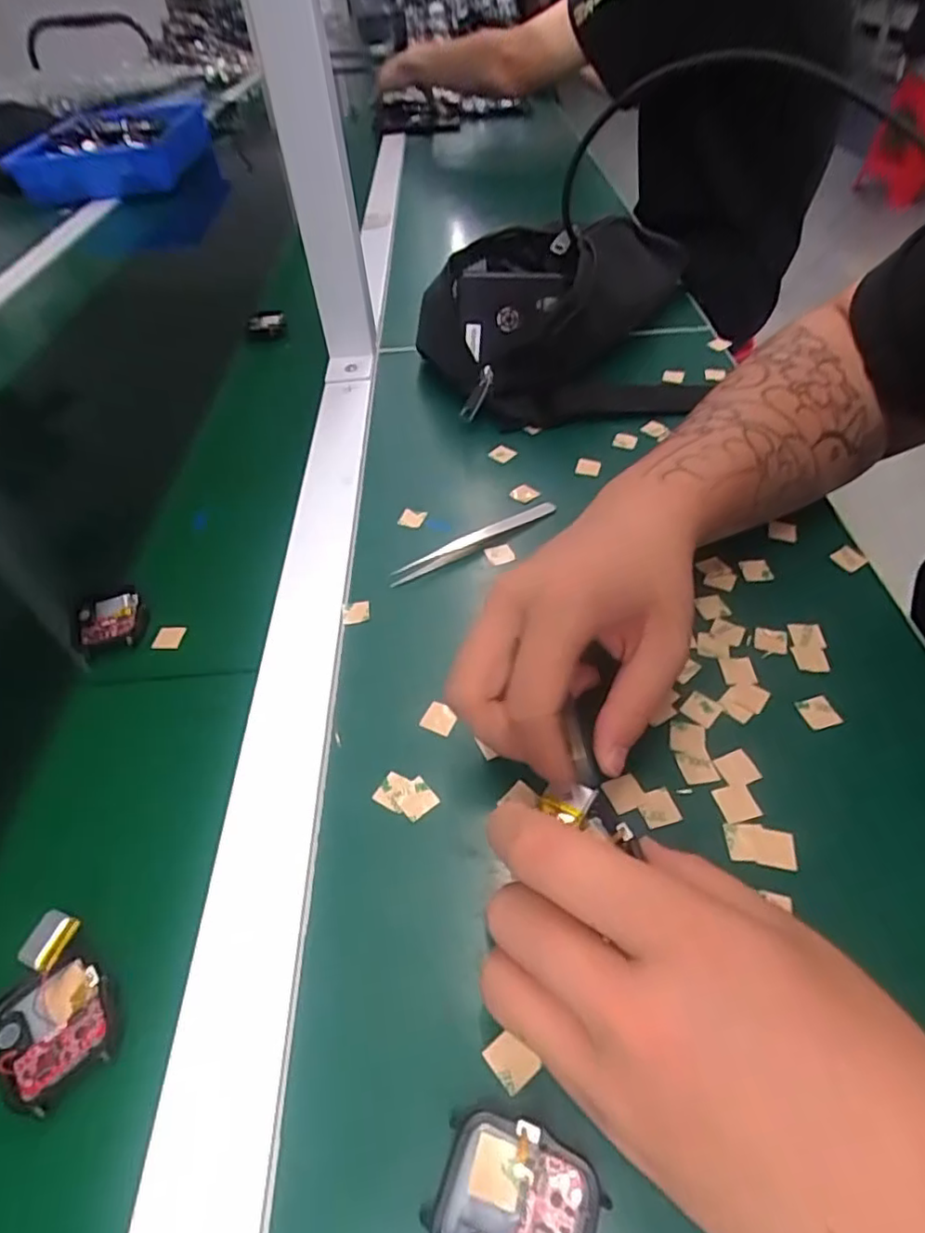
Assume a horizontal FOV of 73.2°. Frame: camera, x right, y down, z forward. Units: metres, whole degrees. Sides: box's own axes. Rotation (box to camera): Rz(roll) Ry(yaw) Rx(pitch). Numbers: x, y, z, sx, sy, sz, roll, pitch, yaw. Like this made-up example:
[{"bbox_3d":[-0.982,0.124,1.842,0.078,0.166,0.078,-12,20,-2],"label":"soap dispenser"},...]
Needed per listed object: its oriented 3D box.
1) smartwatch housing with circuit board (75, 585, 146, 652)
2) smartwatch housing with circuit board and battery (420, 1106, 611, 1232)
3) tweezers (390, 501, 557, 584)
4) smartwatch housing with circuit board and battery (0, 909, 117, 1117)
[{"bbox_3d":[-0.201,0.001,0.354,0.037,0.005,0.046,-16,50,-9],"label":"smartwatch housing with circuit board"},{"bbox_3d":[0.011,0.177,0.172,0.046,0.009,0.058,15,52,17],"label":"smartwatch housing with circuit board and battery"},{"bbox_3d":[0.009,-0.046,0.374,0.116,0.011,0.008,-30,53,-20],"label":"tweezers"},{"bbox_3d":[-0.148,0.138,0.222,0.037,0.014,0.058,-33,54,-22],"label":"smartwatch housing with circuit board and battery"}]

